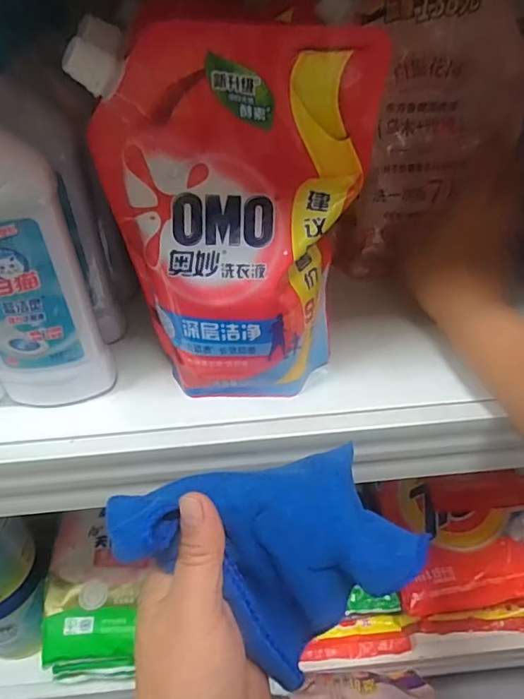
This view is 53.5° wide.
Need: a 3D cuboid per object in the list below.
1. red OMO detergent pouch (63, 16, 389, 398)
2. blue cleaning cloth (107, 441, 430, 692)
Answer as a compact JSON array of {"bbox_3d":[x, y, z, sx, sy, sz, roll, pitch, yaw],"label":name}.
[{"bbox_3d":[-0.016,-0.071,0.334,0.166,0.237,0.047,0,27,-1],"label":"red OMO detergent pouch"},{"bbox_3d":[0.008,0.117,0.280,0.167,0.101,0.070,1,25,-9],"label":"blue cleaning cloth"}]

